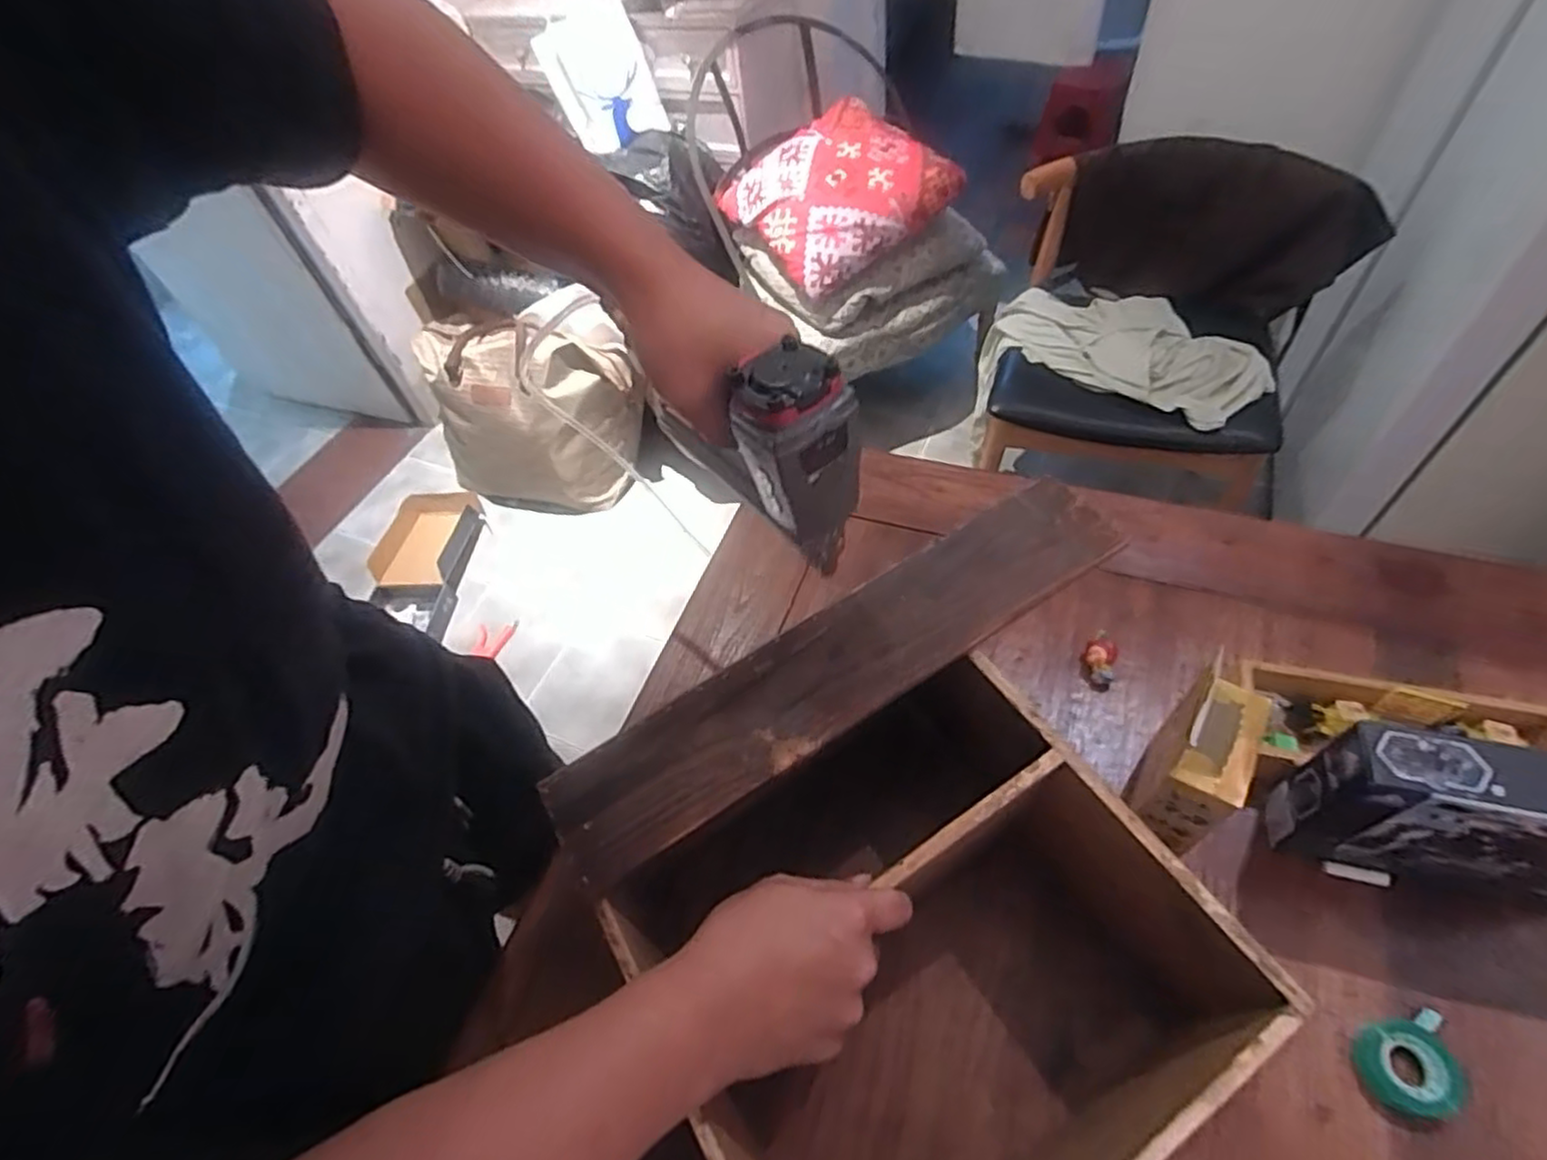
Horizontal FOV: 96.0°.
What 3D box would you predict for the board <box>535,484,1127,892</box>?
[{"bbox_3d":[0.056,0.052,0.479,0.434,0.014,0.082,-30,55,-13],"label":"board"}]

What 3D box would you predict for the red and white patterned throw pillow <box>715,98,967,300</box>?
[{"bbox_3d":[0.135,-0.913,1.626,0.383,0.182,0.439,-31,55,-14],"label":"red and white patterned throw pillow"}]

